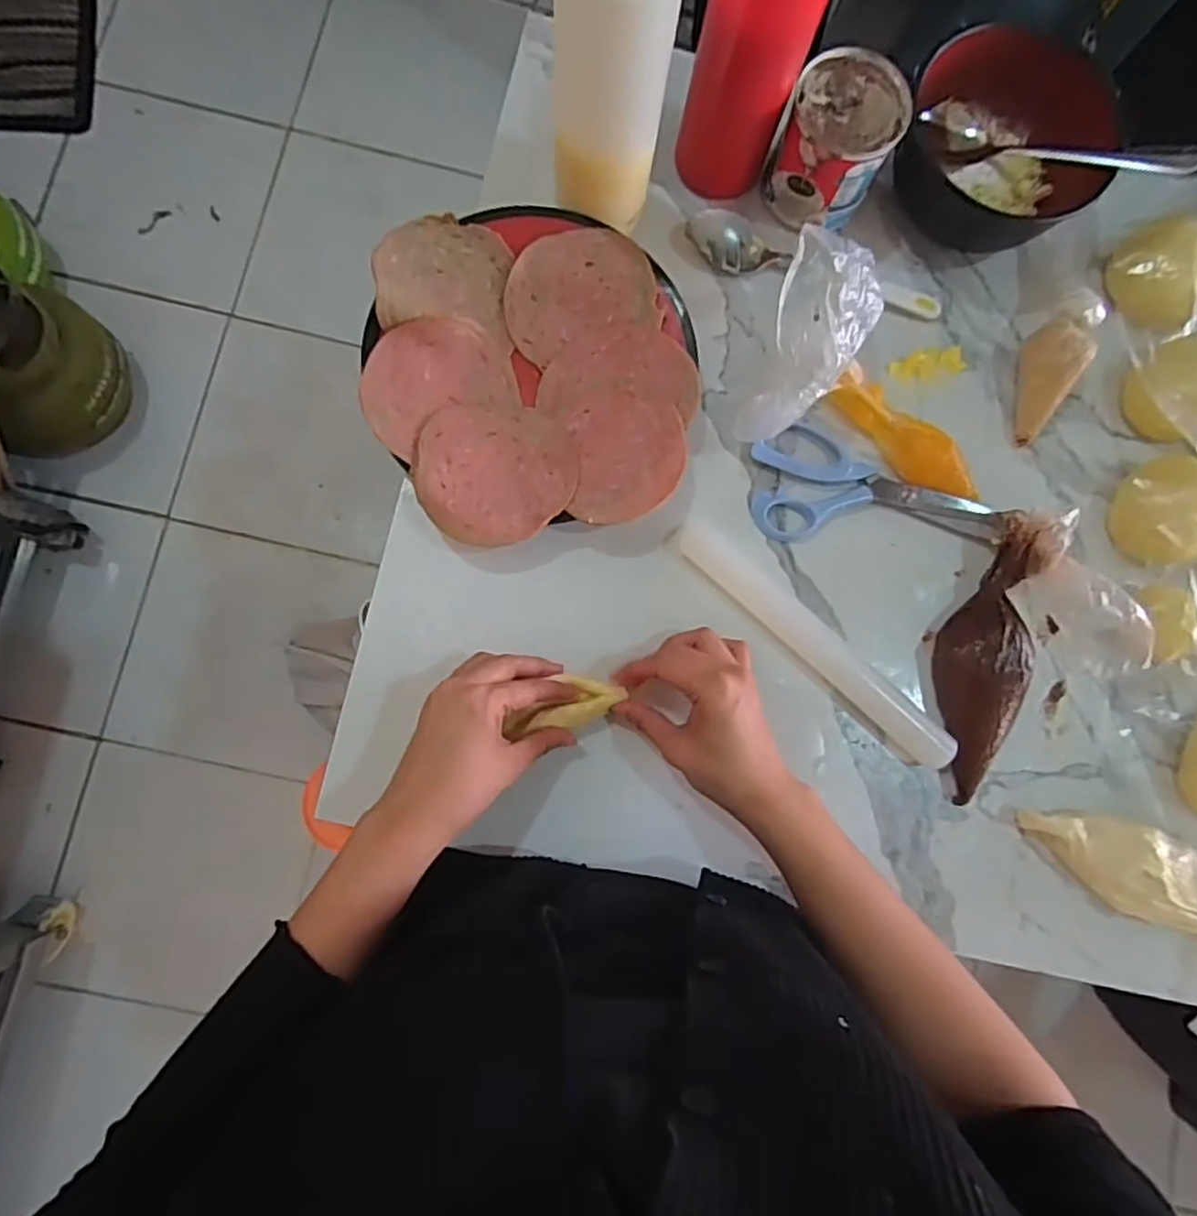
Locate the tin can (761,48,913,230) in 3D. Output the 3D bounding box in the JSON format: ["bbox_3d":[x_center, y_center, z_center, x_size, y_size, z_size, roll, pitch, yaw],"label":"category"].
[{"bbox_3d":[0.157,-0.309,0.471,0.075,0.083,0.068,27,81,1],"label":"tin can"}]

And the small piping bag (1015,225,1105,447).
[{"bbox_3d":[0.330,-0.207,0.500,0.052,0.046,0.182,17,81,0],"label":"small piping bag"}]

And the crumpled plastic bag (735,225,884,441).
[{"bbox_3d":[0.130,-0.162,0.427,0.062,0.034,0.129,24,100,1],"label":"crumpled plastic bag"}]

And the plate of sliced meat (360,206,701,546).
[{"bbox_3d":[-0.044,-0.156,0.465,0.208,0.035,0.216,0,81,-3],"label":"plate of sliced meat"}]

